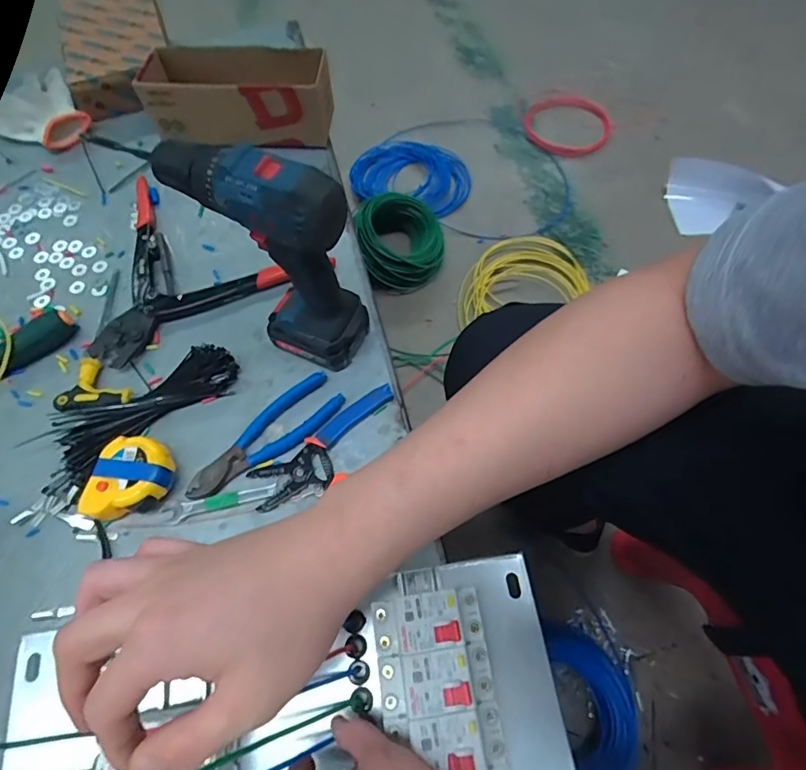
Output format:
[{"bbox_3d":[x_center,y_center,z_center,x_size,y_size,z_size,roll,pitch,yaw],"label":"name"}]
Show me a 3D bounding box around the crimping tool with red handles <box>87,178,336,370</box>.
[{"bbox_3d":[-0.267,-0.148,0.570,0.211,0.018,0.217,-27,65,-10],"label":"crimping tool with red handles"}]

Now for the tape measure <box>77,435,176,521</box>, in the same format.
[{"bbox_3d":[-0.241,0.086,0.446,0.067,0.033,0.075,16,66,11],"label":"tape measure"}]

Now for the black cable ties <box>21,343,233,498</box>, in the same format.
[{"bbox_3d":[-0.259,0.019,0.484,0.196,0.031,0.071,-34,67,-13],"label":"black cable ties"}]

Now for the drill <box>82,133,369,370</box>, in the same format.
[{"bbox_3d":[-0.114,-0.113,0.438,0.168,0.216,0.072,28,68,15],"label":"drill"}]

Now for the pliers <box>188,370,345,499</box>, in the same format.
[{"bbox_3d":[-0.128,0.053,0.470,0.160,0.010,0.051,-41,68,-16],"label":"pliers"}]

